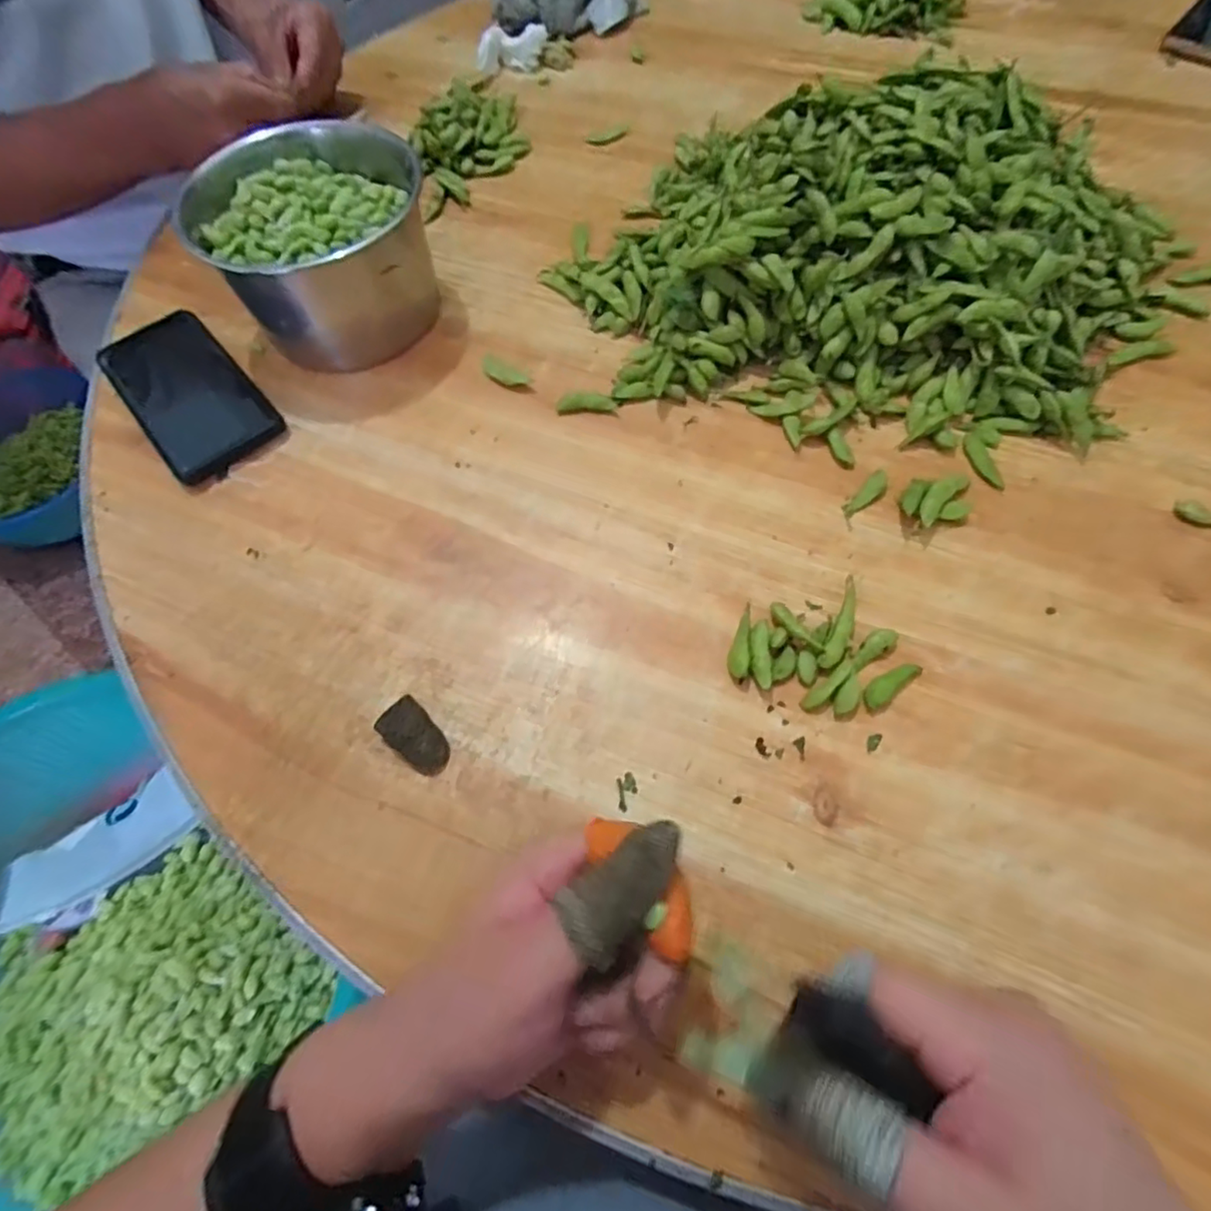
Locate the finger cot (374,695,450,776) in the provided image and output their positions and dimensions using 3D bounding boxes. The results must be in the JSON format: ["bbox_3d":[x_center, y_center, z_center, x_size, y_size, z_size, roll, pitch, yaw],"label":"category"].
[{"bbox_3d":[-0.099,0.069,0.317,0.024,0.012,0.039,-41,69,-16],"label":"finger cot"}]

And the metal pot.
[{"bbox_3d":[-0.196,-0.255,0.428,0.146,0.101,0.141,-1,64,2],"label":"metal pot"}]

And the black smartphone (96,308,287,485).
[{"bbox_3d":[-0.295,-0.150,0.431,0.077,0.015,0.156,-39,69,-15],"label":"black smartphone"}]

